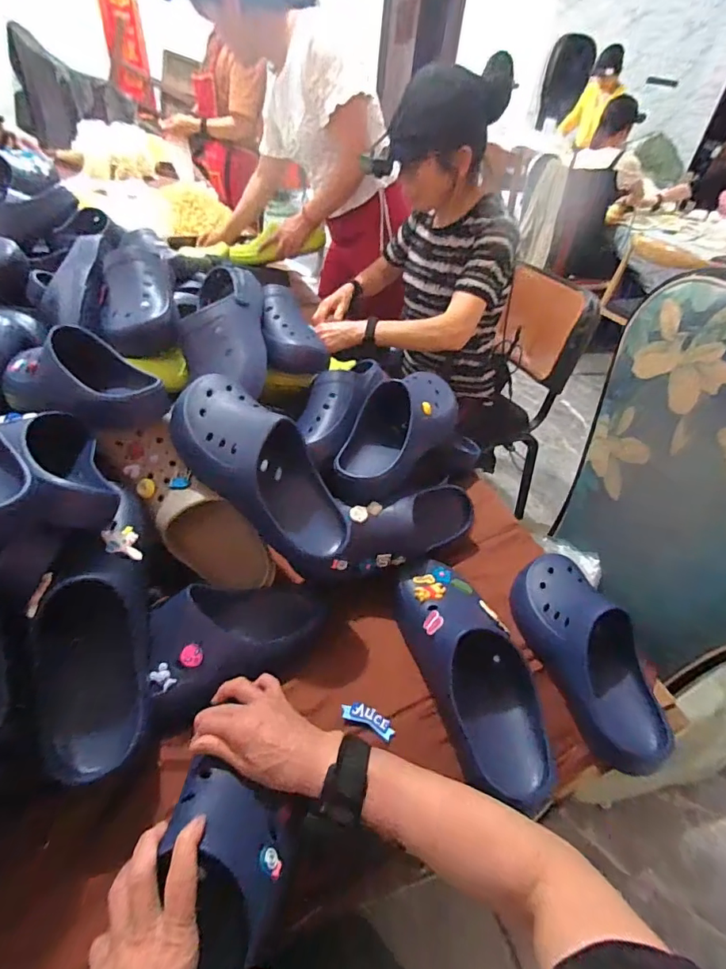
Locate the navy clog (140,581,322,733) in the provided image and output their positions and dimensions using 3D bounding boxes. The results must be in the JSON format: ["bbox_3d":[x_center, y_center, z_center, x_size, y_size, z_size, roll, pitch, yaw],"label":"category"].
[{"bbox_3d":[-0.155,0.175,0.562,0.220,0.082,0.122,-21,50,-27],"label":"navy clog"}]

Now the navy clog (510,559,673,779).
[{"bbox_3d":[0.284,0.200,0.592,0.099,0.088,0.277,-5,44,-13],"label":"navy clog"}]

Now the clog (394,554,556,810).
[{"bbox_3d":[0.134,0.219,0.572,0.117,0.082,0.297,-10,45,-17],"label":"clog"}]

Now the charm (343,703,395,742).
[{"bbox_3d":[0.007,0.272,0.543,0.062,0.005,0.024,24,61,7],"label":"charm"}]

